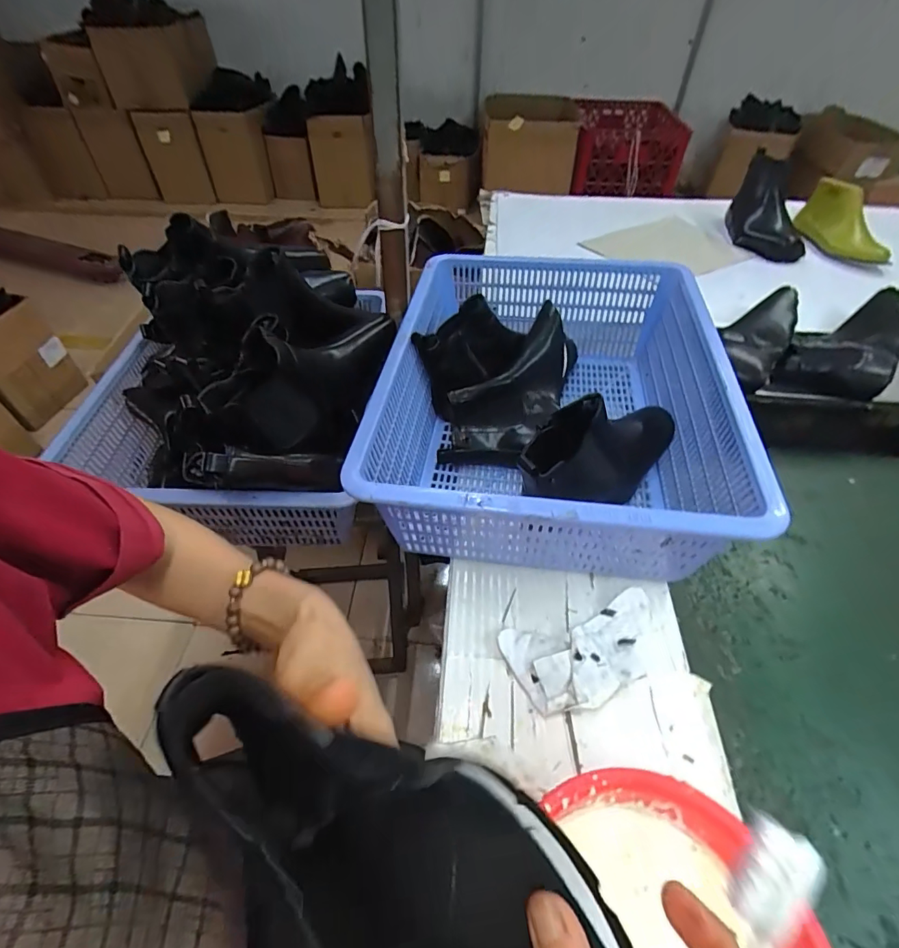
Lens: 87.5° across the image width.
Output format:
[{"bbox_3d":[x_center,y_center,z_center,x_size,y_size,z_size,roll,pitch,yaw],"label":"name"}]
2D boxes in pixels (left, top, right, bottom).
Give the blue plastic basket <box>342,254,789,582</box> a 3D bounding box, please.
[{"bbox_3d":[0.120,-0.094,0.586,0.361,0.154,0.465,6,48,5],"label":"blue plastic basket"}]

